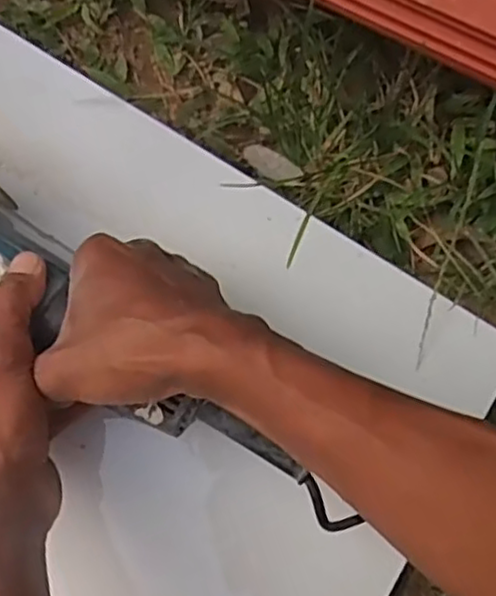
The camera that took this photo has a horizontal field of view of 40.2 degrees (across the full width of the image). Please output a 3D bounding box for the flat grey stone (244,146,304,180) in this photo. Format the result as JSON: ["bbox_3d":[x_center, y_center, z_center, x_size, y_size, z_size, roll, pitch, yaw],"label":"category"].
[{"bbox_3d":[0.019,-0.111,0.566,0.052,0.013,0.020,29,78,8],"label":"flat grey stone"}]

